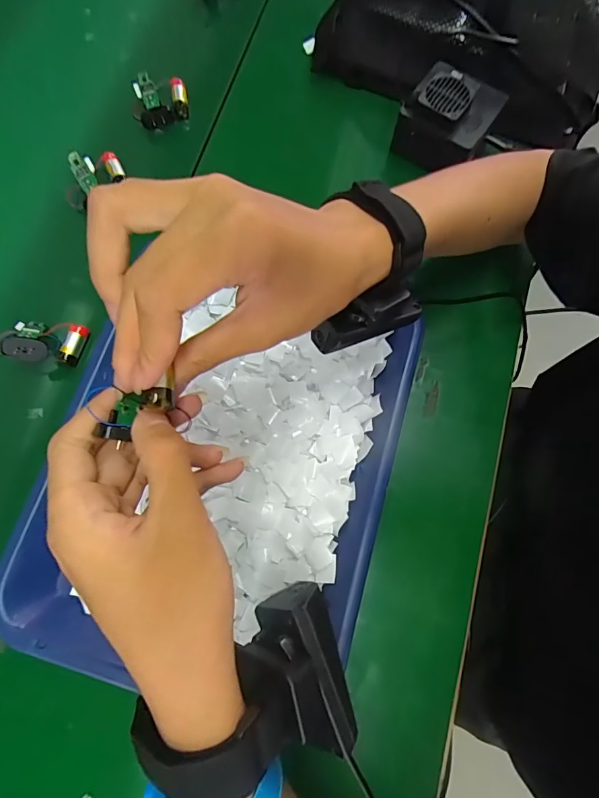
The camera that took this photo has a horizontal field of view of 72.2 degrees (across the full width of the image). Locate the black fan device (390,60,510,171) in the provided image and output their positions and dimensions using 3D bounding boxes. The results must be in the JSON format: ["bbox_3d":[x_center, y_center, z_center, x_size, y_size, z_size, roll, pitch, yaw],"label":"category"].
[{"bbox_3d":[0.139,-0.263,0.387,0.075,0.052,0.079,31,78,6],"label":"black fan device"}]

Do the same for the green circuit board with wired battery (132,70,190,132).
[{"bbox_3d":[-0.144,-0.307,0.423,0.056,0.026,0.045,-9,77,-3],"label":"green circuit board with wired battery"}]

